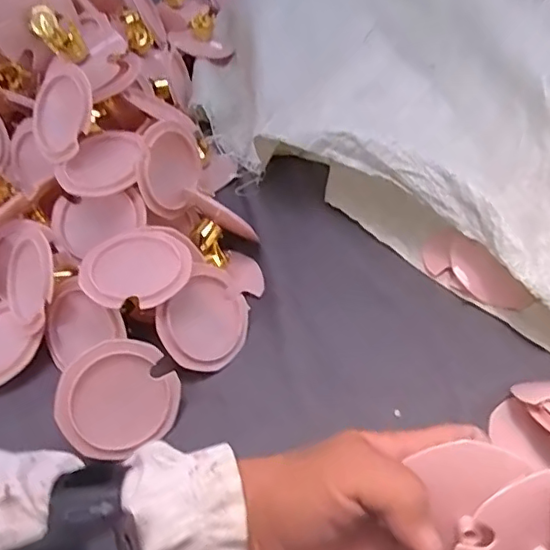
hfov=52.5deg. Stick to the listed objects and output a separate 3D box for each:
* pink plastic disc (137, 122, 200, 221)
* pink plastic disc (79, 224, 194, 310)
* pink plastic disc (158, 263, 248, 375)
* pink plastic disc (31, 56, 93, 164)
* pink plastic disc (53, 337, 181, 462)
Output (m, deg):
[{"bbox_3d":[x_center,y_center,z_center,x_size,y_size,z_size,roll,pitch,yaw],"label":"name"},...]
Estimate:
[{"bbox_3d":[-0.083,-0.085,0.455,0.004,0.072,0.062,14,8,36],"label":"pink plastic disc"},{"bbox_3d":[-0.098,-0.006,0.395,0.076,0.007,0.076,-1,43,1],"label":"pink plastic disc"},{"bbox_3d":[-0.048,0.034,0.408,0.010,0.064,0.076,-16,23,47],"label":"pink plastic disc"},{"bbox_3d":[-0.173,-0.133,0.451,0.076,0.077,0.010,29,12,36],"label":"pink plastic disc"},{"bbox_3d":[-0.100,0.079,0.356,0.073,0.070,0.005,-30,12,-23],"label":"pink plastic disc"}]

